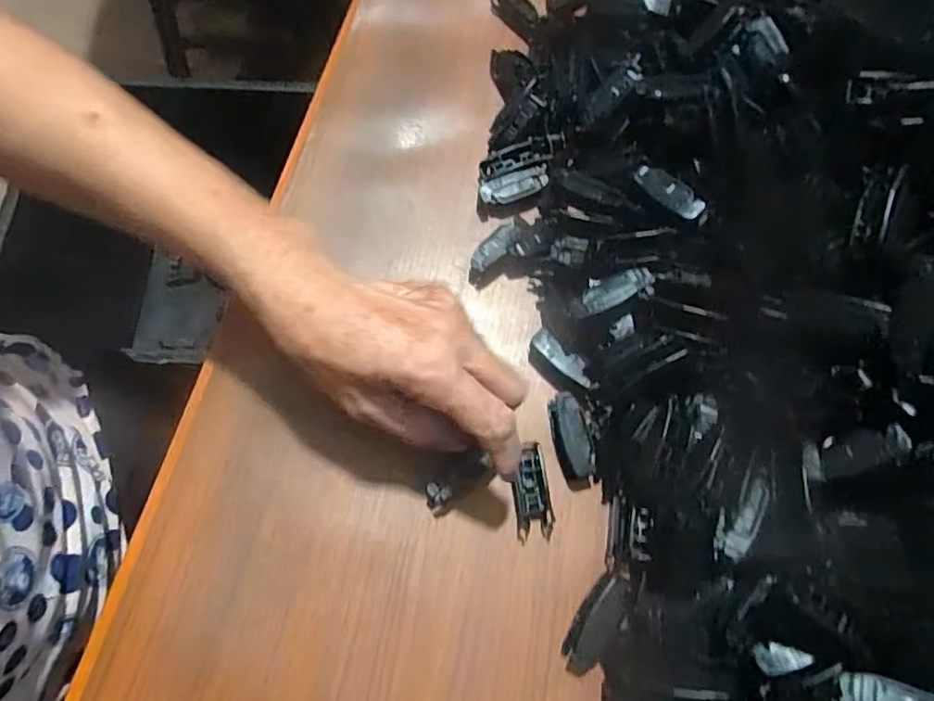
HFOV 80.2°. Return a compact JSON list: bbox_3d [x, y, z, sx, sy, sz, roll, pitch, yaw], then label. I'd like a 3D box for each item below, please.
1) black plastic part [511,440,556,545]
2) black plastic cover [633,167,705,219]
[{"bbox_3d":[0.037,0.079,0.311,0.020,0.009,0.053,-1,85,0],"label":"black plastic part"},{"bbox_3d":[0.119,-0.095,0.327,0.016,0.008,0.046,-30,58,-12],"label":"black plastic cover"}]

